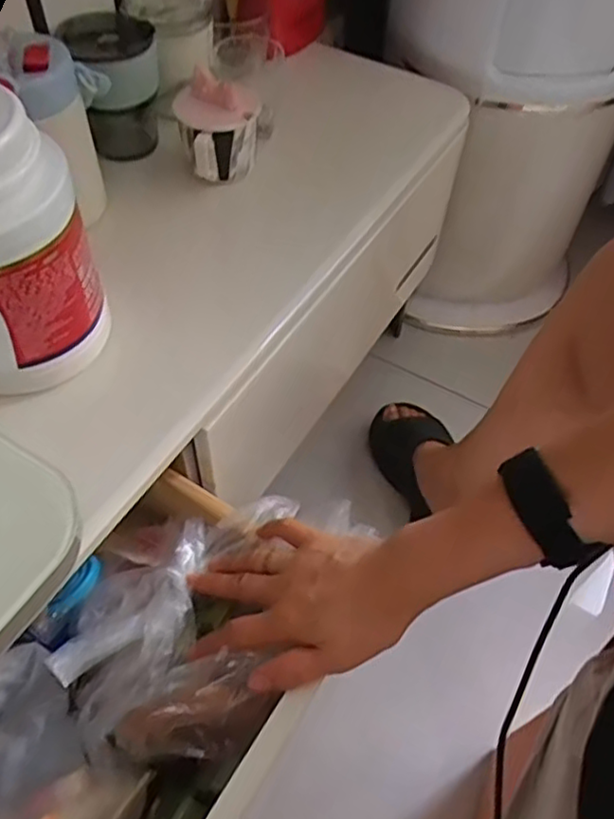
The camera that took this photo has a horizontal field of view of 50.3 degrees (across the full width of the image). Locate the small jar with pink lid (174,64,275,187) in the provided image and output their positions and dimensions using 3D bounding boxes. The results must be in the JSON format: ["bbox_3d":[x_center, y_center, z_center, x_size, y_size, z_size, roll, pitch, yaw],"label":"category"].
[{"bbox_3d":[-0.082,-0.267,0.618,0.078,0.081,0.066,-22,57,-18],"label":"small jar with pink lid"}]

